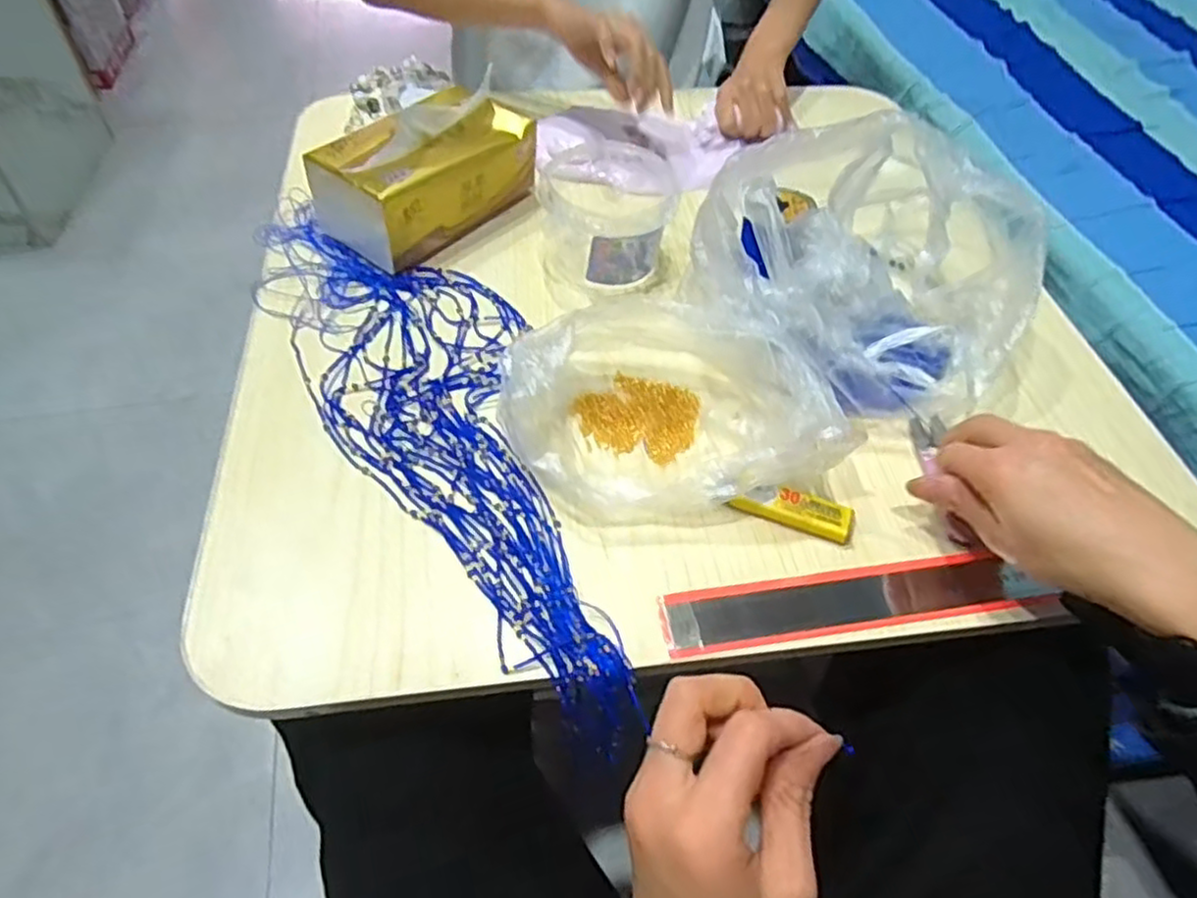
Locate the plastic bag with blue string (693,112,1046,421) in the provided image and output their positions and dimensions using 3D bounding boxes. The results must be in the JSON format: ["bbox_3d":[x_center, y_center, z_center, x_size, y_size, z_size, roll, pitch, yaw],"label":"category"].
[{"bbox_3d":[0.186,-0.117,0.467,0.216,0.132,0.183,-34,63,-26],"label":"plastic bag with blue string"}]

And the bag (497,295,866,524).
[{"bbox_3d":[0.038,-0.028,0.421,0.168,0.066,0.127,-5,54,-8],"label":"bag"}]

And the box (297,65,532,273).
[{"bbox_3d":[-0.125,-0.209,0.535,0.156,0.079,0.085,-37,64,-27],"label":"box"}]

